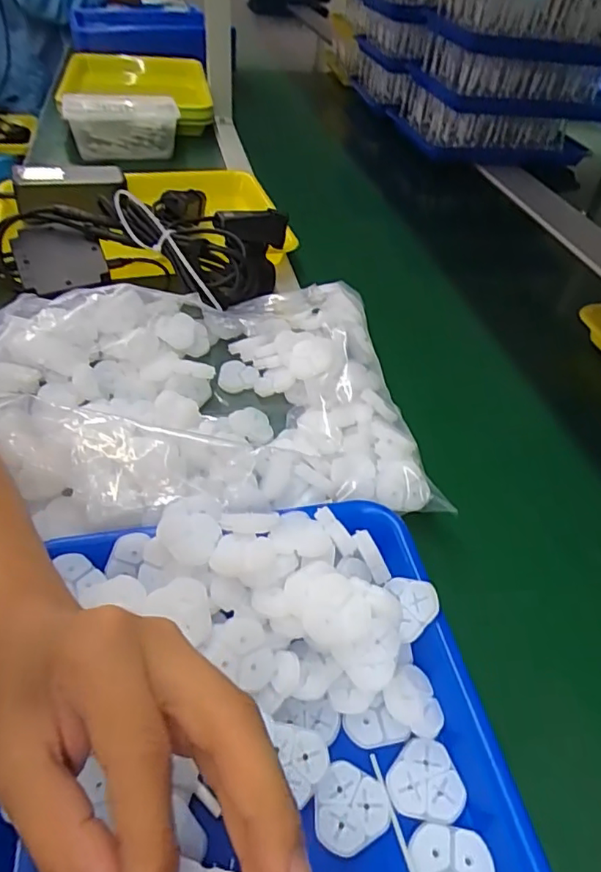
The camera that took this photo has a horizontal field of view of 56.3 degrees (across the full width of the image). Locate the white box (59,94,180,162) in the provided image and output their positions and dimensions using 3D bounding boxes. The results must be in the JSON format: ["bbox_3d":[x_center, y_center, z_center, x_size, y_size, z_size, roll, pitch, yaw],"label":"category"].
[{"bbox_3d":[-0.297,-0.519,0.941,0.177,0.068,0.140,-6,45,-12],"label":"white box"}]

